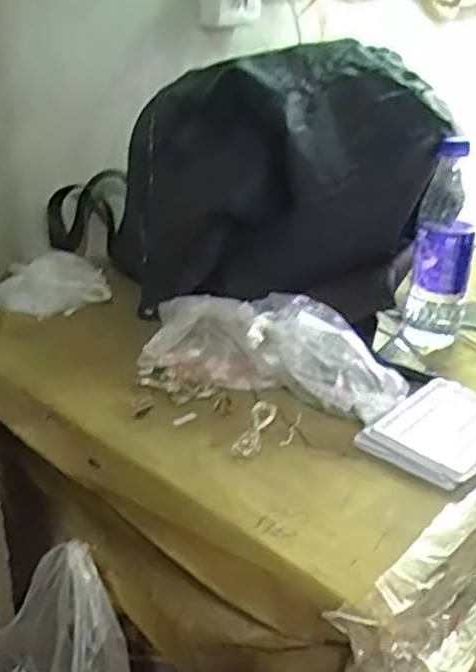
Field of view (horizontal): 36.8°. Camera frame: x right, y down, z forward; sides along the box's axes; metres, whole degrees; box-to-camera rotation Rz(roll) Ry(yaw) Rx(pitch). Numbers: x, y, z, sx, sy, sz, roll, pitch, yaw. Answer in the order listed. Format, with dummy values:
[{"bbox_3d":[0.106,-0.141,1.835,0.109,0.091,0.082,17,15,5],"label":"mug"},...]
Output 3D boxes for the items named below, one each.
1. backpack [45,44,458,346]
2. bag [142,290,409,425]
[{"bbox_3d":[-0.005,-0.211,0.904,0.317,0.259,0.459,-15,31,-31],"label":"backpack"},{"bbox_3d":[0.029,0.011,0.692,0.264,0.073,0.111,10,27,15],"label":"bag"}]

